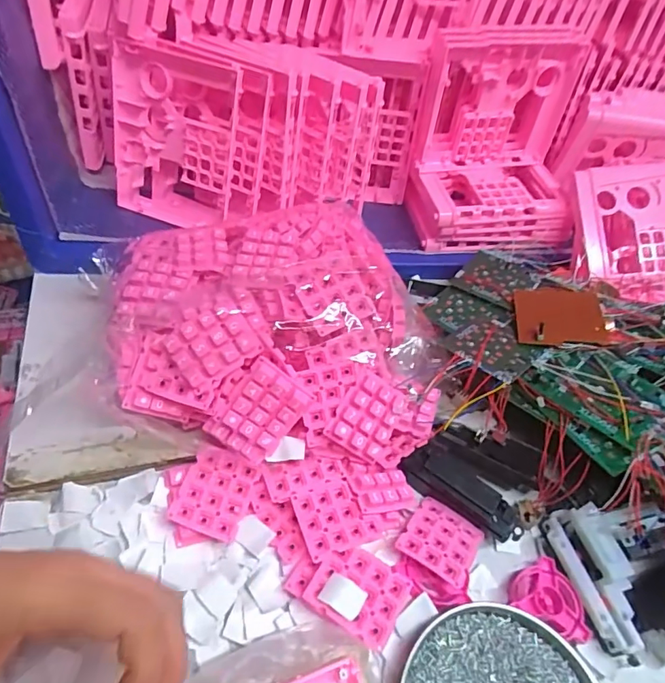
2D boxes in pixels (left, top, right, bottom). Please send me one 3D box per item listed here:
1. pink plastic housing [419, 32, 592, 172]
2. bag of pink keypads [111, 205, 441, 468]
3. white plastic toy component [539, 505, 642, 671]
[{"bbox_3d":[0.182,-0.260,0.532,0.173,0.131,0.055,-1,50,-11],"label":"pink plastic housing"},{"bbox_3d":[-0.042,-0.013,0.396,0.245,0.084,0.201,0,50,-11],"label":"bag of pink keypads"},{"bbox_3d":[0.194,0.171,0.351,0.042,0.028,0.097,-8,52,-17],"label":"white plastic toy component"}]

